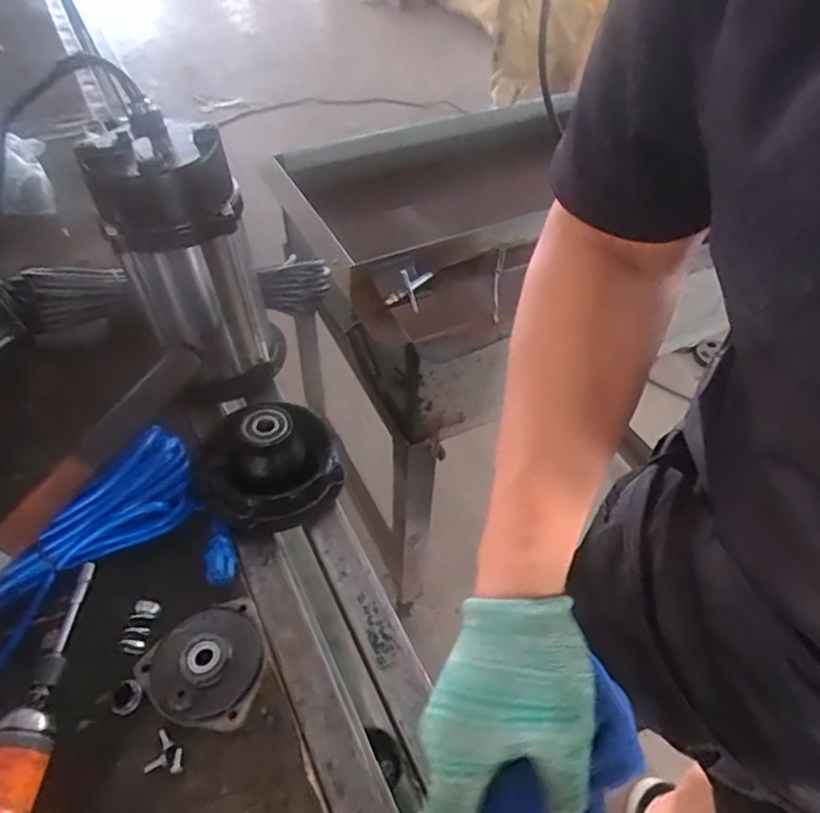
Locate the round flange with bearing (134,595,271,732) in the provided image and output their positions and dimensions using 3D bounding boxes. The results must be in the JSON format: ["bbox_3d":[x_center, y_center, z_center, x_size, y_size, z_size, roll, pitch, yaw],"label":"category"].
[{"bbox_3d":[-0.155,0.200,0.462,0.092,0.020,0.092,0,48,0],"label":"round flange with bearing"}]

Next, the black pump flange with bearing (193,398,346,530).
[{"bbox_3d":[-0.134,0.045,0.560,0.139,0.065,0.121,-17,50,-14],"label":"black pump flange with bearing"}]

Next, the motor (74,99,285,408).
[{"bbox_3d":[-0.207,-0.135,0.595,0.129,0.261,0.116,-21,51,-18],"label":"motor"}]

